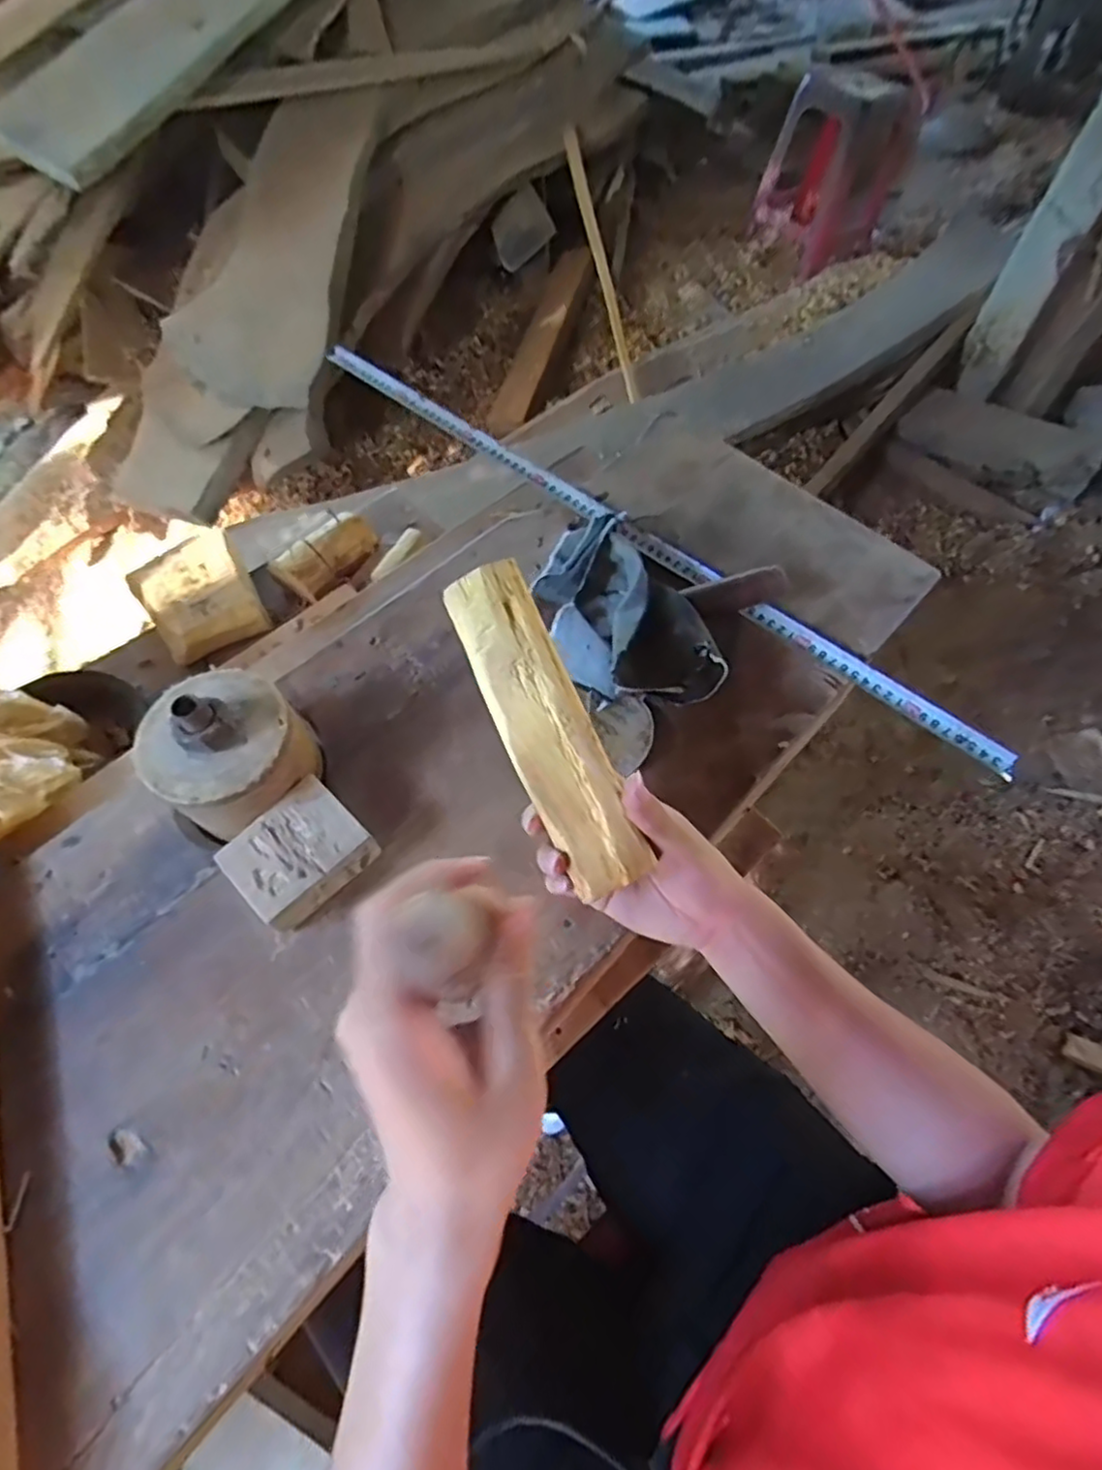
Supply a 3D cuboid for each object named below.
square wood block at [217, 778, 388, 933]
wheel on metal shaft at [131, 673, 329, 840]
[{"bbox_3d":[-0.172,0.081,0.453,0.070,0.028,0.083,37,67,18],"label":"square wood block"},{"bbox_3d":[-0.222,0.008,0.457,0.103,0.091,0.103,0,61,-1],"label":"wheel on metal shaft"}]

